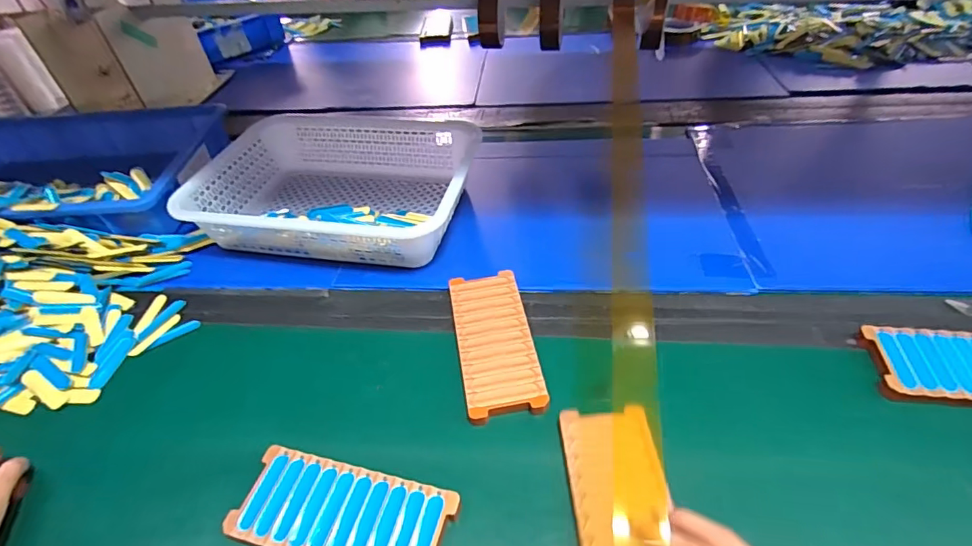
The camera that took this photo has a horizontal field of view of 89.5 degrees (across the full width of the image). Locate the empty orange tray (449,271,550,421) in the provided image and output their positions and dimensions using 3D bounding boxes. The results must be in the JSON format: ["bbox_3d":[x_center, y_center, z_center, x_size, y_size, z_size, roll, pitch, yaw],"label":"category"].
[{"bbox_3d":[0.009,0.069,0.510,0.076,0.013,0.172,-9,45,-4],"label":"empty orange tray"}]

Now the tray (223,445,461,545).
[{"bbox_3d":[-0.113,0.196,0.393,0.171,0.014,0.074,8,47,14],"label":"tray"}]

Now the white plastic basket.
[{"bbox_3d":[-0.196,-0.131,0.686,0.352,0.075,0.268,5,46,11],"label":"white plastic basket"}]

